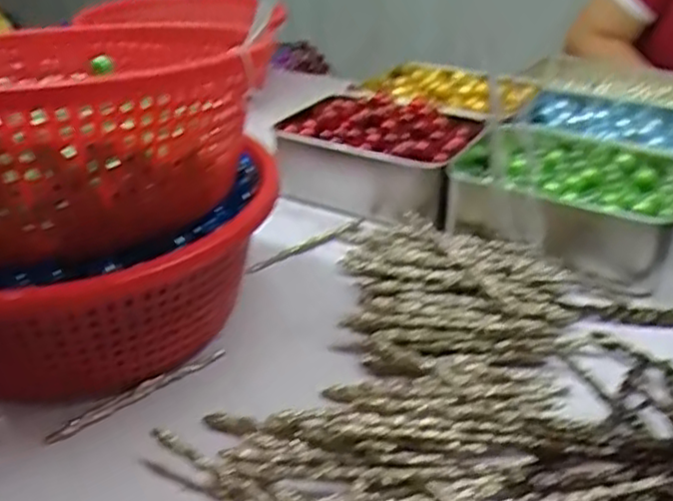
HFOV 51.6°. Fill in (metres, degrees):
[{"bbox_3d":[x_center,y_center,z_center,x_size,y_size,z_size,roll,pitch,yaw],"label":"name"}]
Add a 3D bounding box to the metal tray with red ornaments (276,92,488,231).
[{"bbox_3d":[0.050,-0.118,0.873,0.226,0.109,0.172,11,32,18],"label":"metal tray with red ornaments"}]

